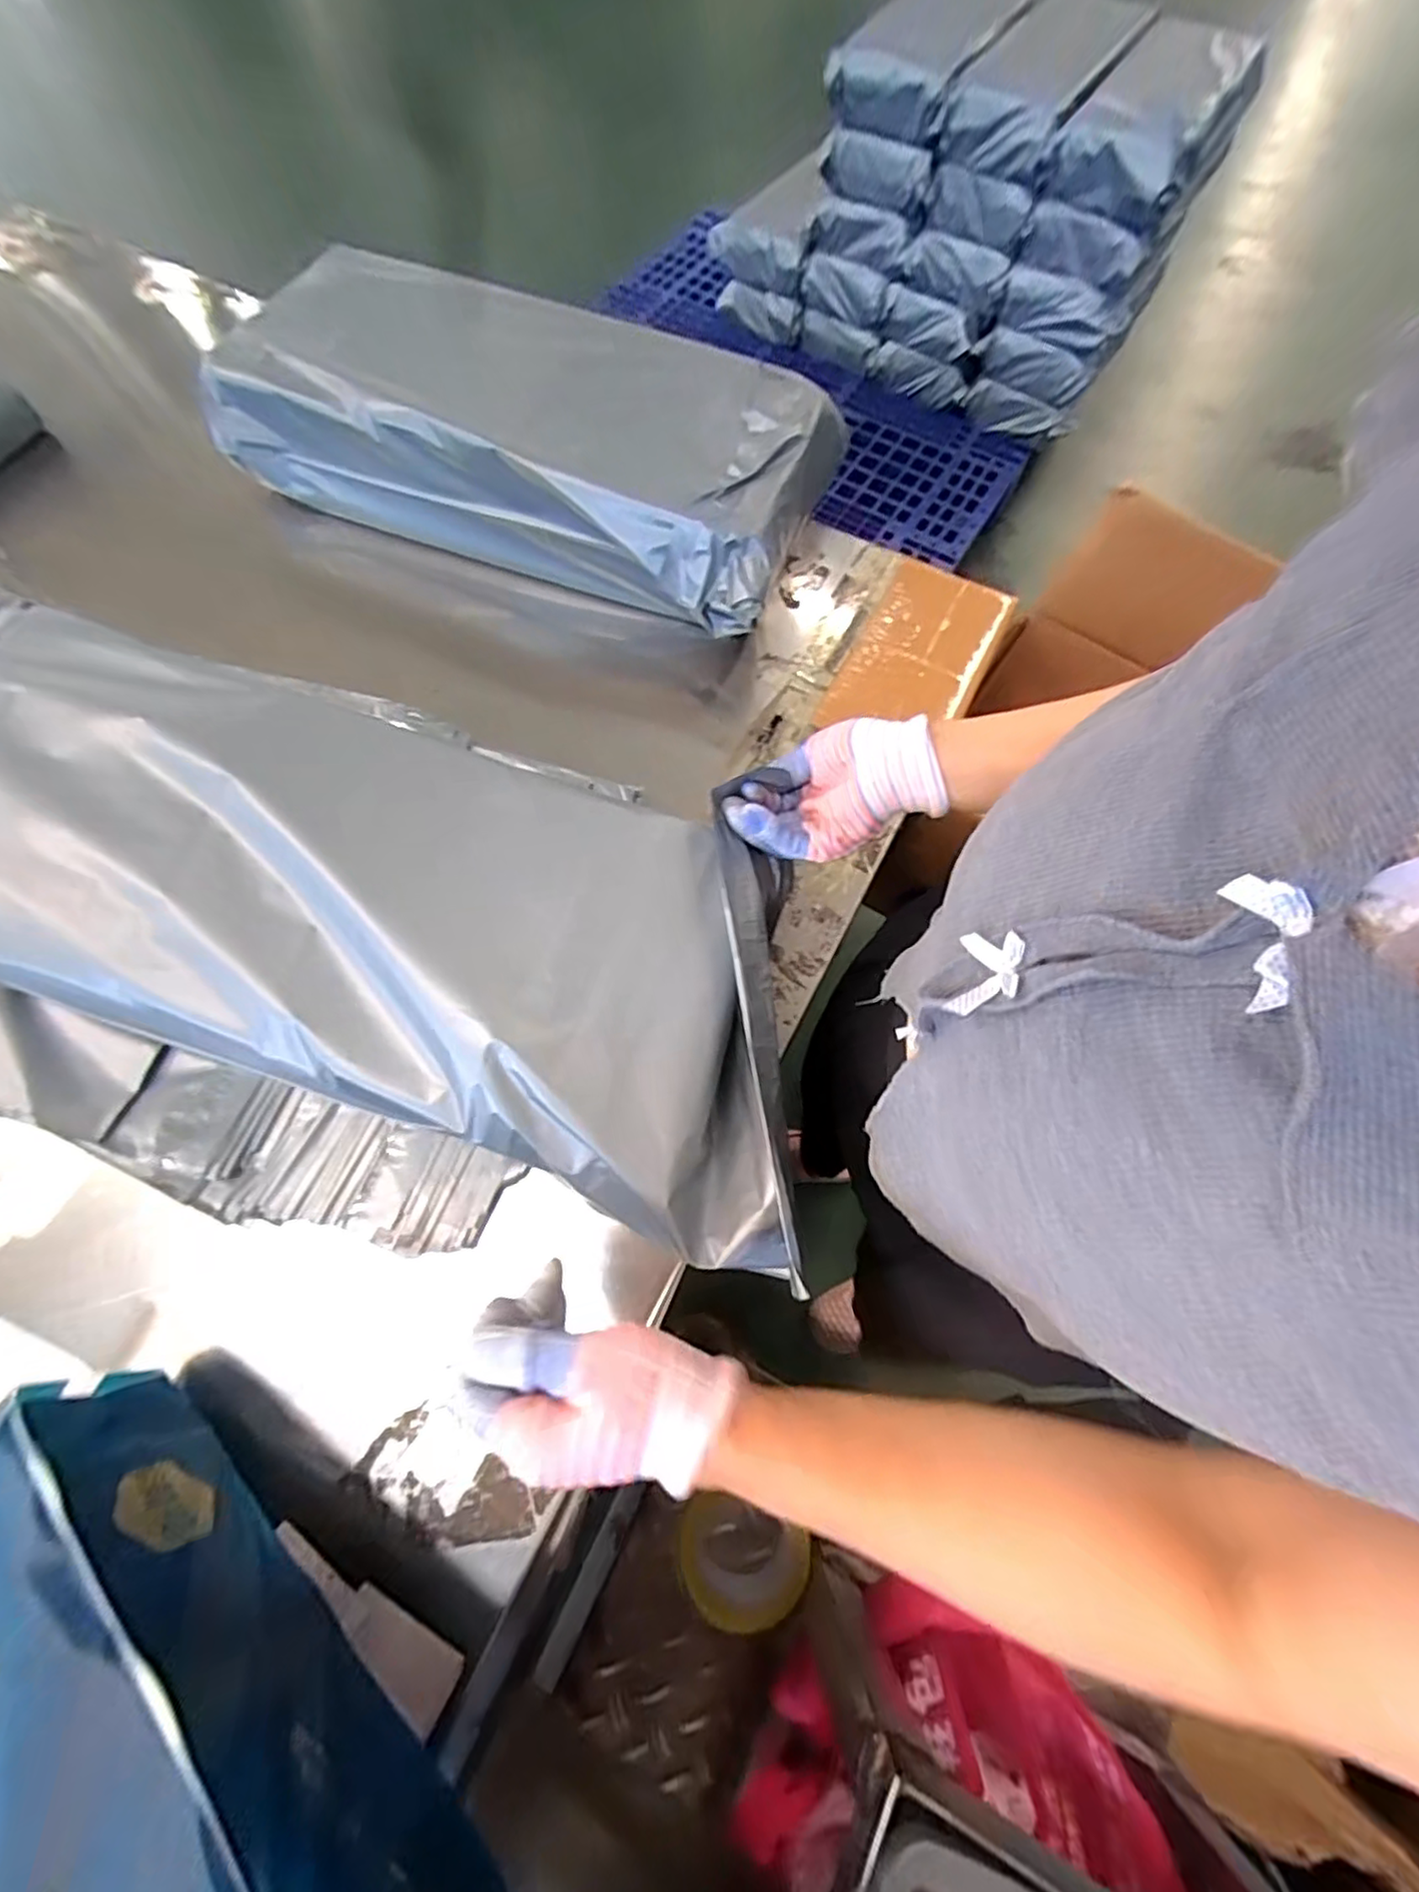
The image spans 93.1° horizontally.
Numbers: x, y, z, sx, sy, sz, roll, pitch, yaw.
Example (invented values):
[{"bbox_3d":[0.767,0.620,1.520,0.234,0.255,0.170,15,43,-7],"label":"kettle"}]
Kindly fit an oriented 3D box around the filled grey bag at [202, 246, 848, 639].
[{"bbox_3d":[-0.161,-0.482,0.659,0.520,0.161,0.233,21,71,7],"label":"filled grey bag"}]

